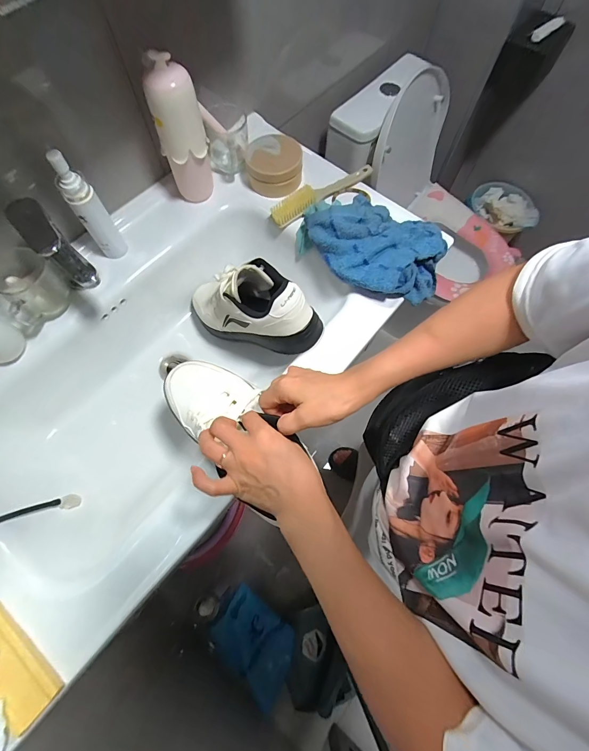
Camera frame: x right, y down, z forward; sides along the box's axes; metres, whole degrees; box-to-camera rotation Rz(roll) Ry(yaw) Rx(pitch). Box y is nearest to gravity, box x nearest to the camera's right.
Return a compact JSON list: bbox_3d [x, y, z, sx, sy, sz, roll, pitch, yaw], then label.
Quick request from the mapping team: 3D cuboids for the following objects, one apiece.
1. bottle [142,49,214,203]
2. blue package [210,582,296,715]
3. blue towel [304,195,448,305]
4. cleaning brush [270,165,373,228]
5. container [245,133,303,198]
[{"bbox_3d":[-0.181,-0.387,0.569,0.074,0.215,0.074,-11,70,-5],"label":"bottle"},{"bbox_3d":[-0.109,0.764,1.006,0.036,0.245,0.254,-45,85,12],"label":"blue package"},{"bbox_3d":[0.132,-0.229,0.594,0.259,0.062,0.158,39,73,12],"label":"blue towel"},{"bbox_3d":[0.058,-0.345,0.650,0.223,0.036,0.036,-29,73,-11],"label":"cleaning brush"},{"bbox_3d":[-0.037,-0.396,0.654,0.106,0.057,0.103,-6,70,-3],"label":"container"}]

